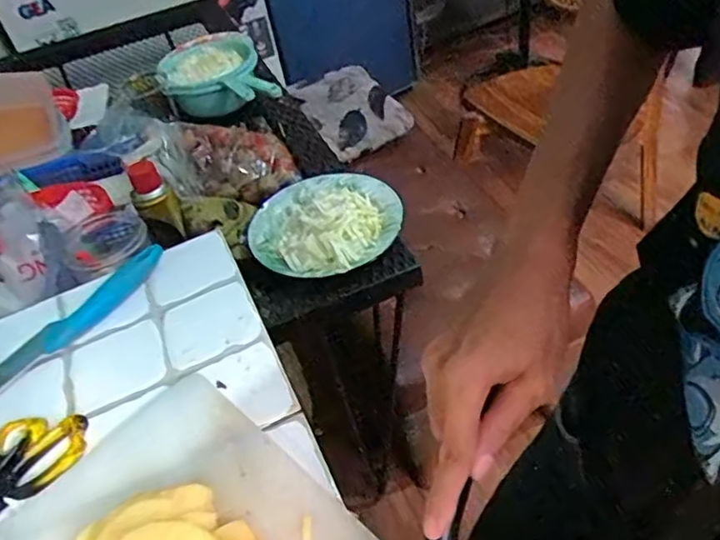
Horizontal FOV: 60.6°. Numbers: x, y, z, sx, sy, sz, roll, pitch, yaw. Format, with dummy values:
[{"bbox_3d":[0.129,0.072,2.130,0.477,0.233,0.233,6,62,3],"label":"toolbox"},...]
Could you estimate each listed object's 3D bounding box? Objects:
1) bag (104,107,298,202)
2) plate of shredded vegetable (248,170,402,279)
[{"bbox_3d":[-0.246,-0.180,0.919,0.285,0.080,0.162,3,46,16],"label":"bag"},{"bbox_3d":[-0.047,-0.077,0.844,0.196,0.047,0.214,-1,44,1],"label":"plate of shredded vegetable"}]

